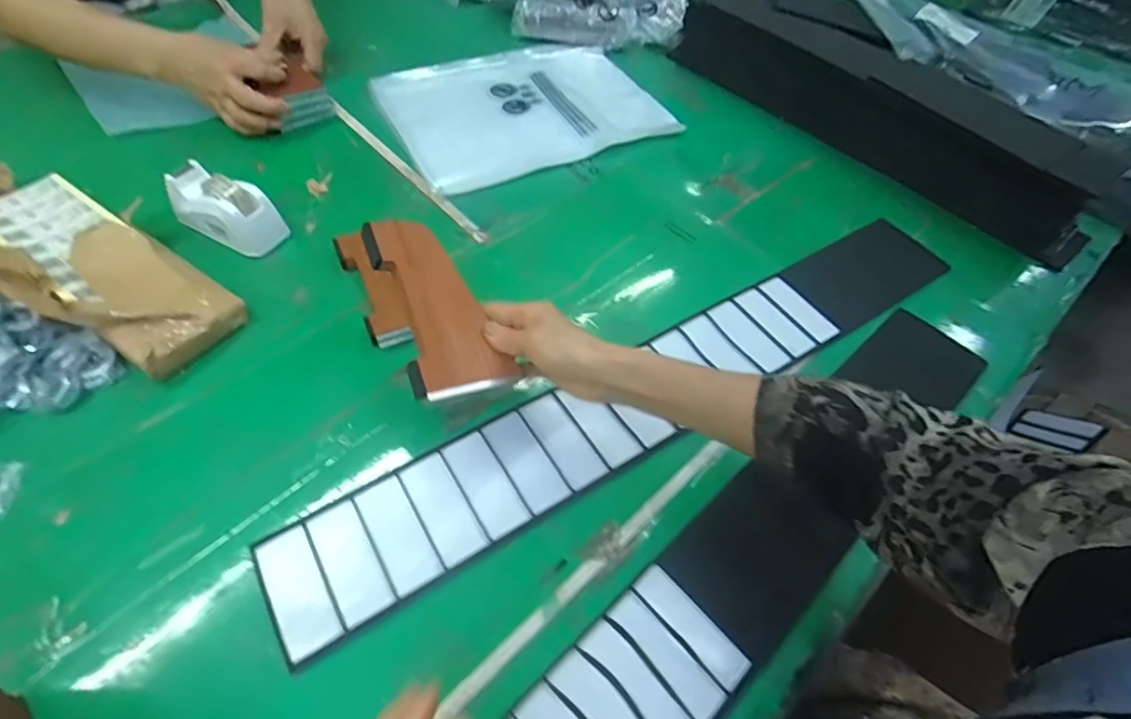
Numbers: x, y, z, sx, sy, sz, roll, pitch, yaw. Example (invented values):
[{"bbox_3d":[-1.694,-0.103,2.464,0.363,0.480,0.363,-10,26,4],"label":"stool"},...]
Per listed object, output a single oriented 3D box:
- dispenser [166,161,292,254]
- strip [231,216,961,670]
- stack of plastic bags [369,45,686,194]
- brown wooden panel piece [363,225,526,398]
[{"bbox_3d":[-0.354,-0.158,0.560,0.113,0.060,0.054,22,55,11],"label":"dispenser"},{"bbox_3d":[0.104,0.015,0.505,0.728,0.012,0.096,-26,60,-22],"label":"strip"},{"bbox_3d":[-0.060,-0.365,0.757,0.353,0.018,0.290,-20,58,-19],"label":"stack of plastic bags"},{"bbox_3d":[-0.099,-0.045,0.423,0.080,0.010,0.156,-15,73,-28],"label":"brown wooden panel piece"}]

